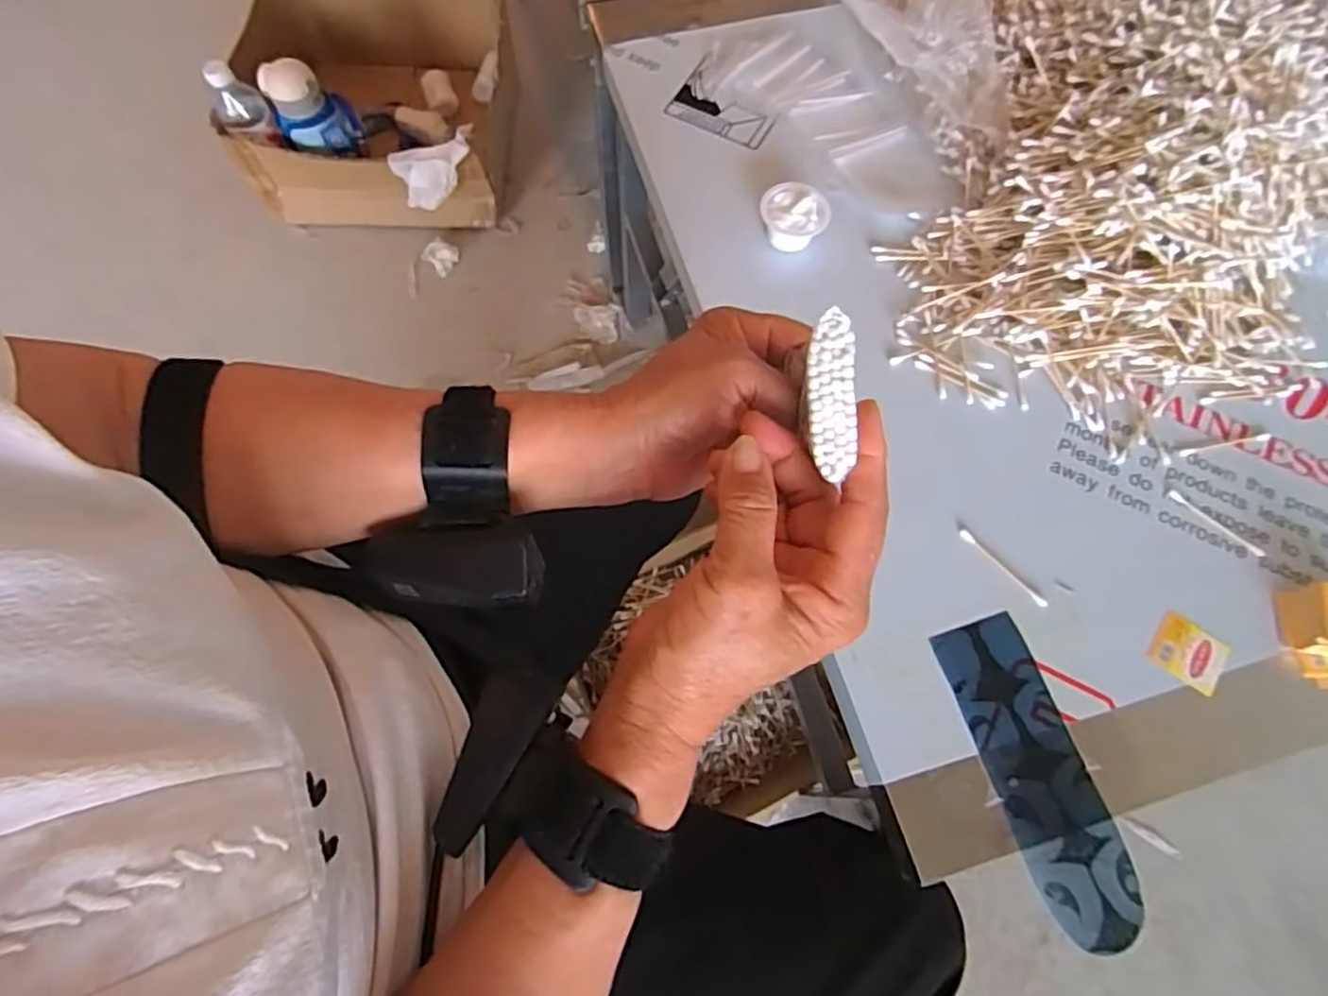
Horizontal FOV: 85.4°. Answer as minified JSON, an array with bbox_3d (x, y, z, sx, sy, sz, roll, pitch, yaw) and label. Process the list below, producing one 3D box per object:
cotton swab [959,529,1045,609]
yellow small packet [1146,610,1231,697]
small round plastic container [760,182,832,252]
[{"bbox_3d":[0.232,0.048,0.491,0.007,0.004,0.072,-41,74,-13],"label":"cotton swab"},{"bbox_3d":[0.346,0.101,0.473,0.044,0.004,0.040,35,71,12],"label":"yellow small packet"},{"bbox_3d":[0.105,-0.228,0.583,0.053,0.028,0.044,14,68,4],"label":"small round plastic container"}]

